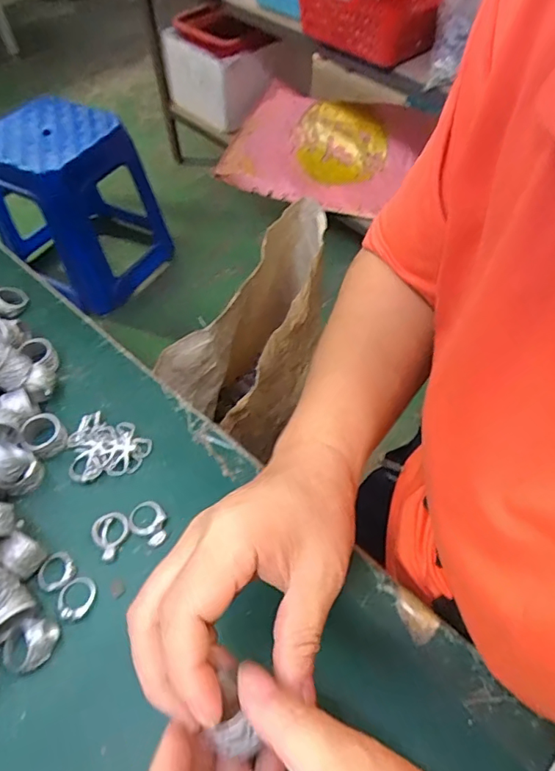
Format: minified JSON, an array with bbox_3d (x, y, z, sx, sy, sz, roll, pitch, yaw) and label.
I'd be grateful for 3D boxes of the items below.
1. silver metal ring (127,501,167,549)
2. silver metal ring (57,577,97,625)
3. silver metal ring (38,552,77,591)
[{"bbox_3d":[-0.082,0.086,0.318,0.030,0.005,0.021,34,62,21],"label":"silver metal ring"},{"bbox_3d":[-0.118,0.124,0.292,0.022,0.004,0.023,0,56,0],"label":"silver metal ring"},{"bbox_3d":[-0.134,0.112,0.301,0.022,0.004,0.021,0,56,0],"label":"silver metal ring"}]

